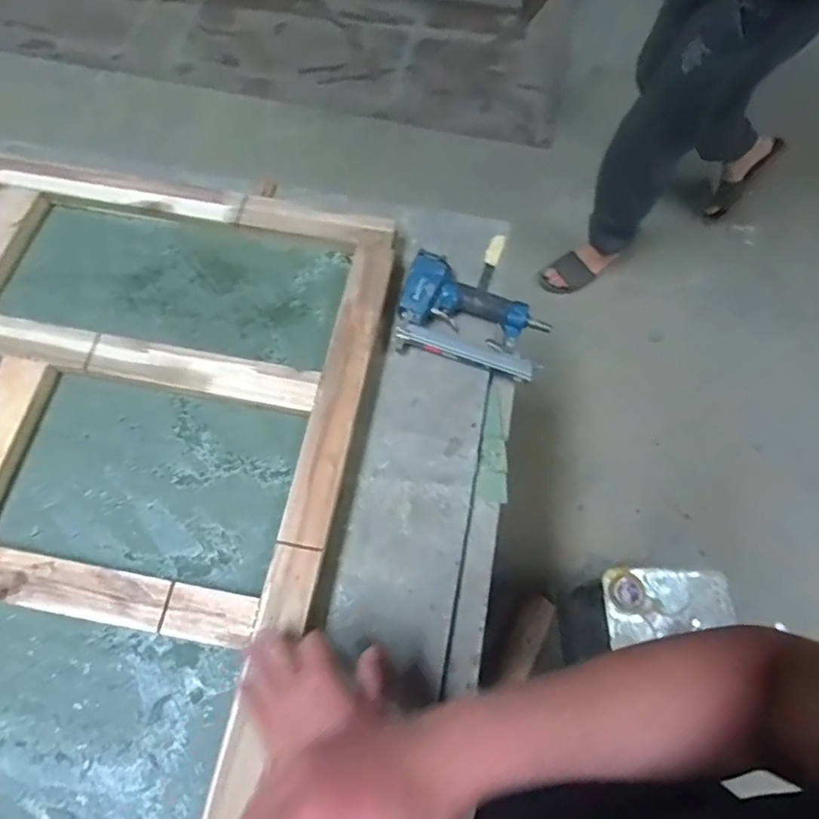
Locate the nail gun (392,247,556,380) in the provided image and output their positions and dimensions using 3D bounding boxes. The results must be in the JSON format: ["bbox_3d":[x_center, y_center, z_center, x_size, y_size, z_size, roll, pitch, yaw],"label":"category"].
[{"bbox_3d":[0.084,-0.125,0.779,0.194,0.041,0.137,14,69,5],"label":"nail gun"}]

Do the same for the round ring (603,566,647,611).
[{"bbox_3d":[0.388,0.319,1.045,0.067,0.021,0.079,-33,72,-13],"label":"round ring"}]

